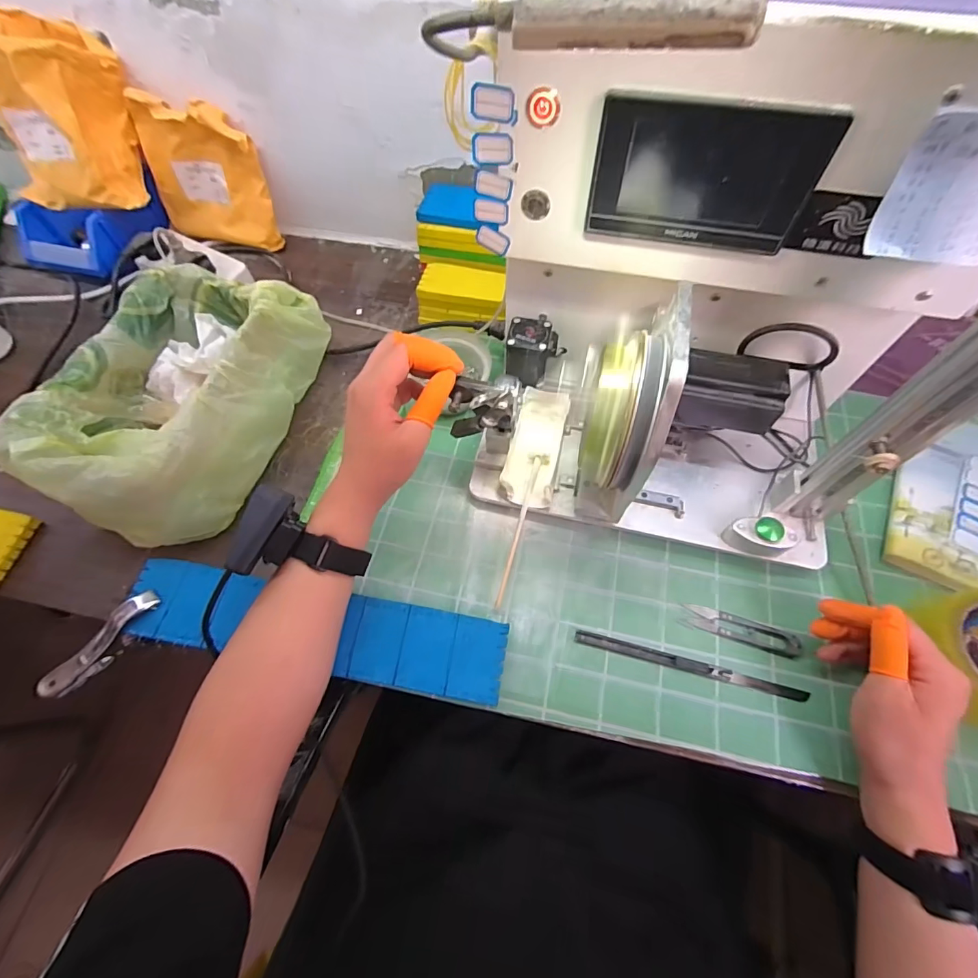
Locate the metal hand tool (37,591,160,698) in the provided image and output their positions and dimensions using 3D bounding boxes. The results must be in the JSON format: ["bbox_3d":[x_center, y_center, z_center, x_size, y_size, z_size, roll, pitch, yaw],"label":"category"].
[{"bbox_3d":[-0.350,0.140,0.421,0.018,0.031,0.114,40,85,19],"label":"metal hand tool"}]

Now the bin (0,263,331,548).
[{"bbox_3d":[-0.308,-0.104,0.483,0.165,0.113,0.298,18,64,10],"label":"bin"}]

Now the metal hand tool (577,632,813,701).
[{"bbox_3d":[0.176,0.156,0.408,0.197,0.004,0.012,13,63,7],"label":"metal hand tool"}]

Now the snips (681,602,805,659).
[{"bbox_3d":[0.231,0.128,0.420,0.096,0.007,0.023,17,64,10],"label":"snips"}]

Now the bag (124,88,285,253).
[{"bbox_3d":[-0.387,-0.424,0.628,0.165,0.170,0.050,7,50,2],"label":"bag"}]

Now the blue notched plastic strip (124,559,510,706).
[{"bbox_3d":[-0.161,0.126,0.420,0.346,0.032,0.069,9,65,7],"label":"blue notched plastic strip"}]

